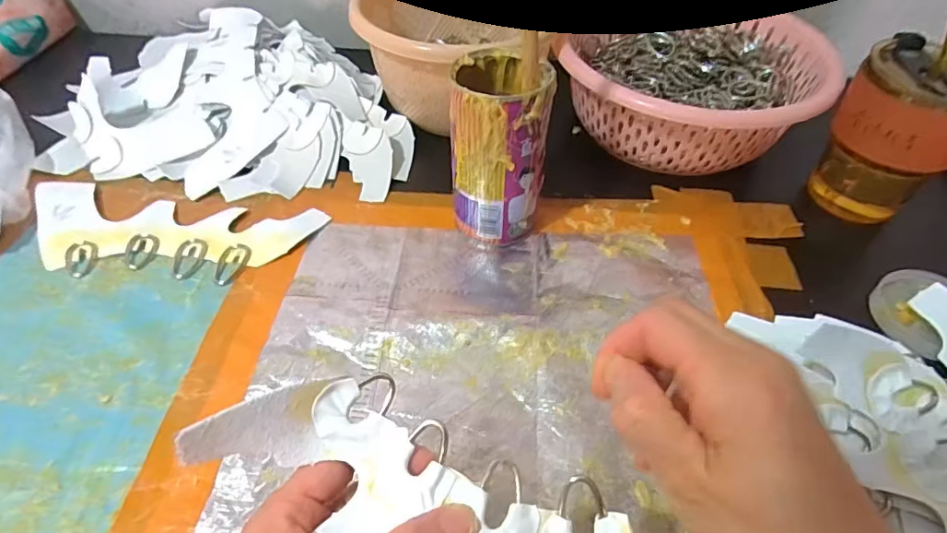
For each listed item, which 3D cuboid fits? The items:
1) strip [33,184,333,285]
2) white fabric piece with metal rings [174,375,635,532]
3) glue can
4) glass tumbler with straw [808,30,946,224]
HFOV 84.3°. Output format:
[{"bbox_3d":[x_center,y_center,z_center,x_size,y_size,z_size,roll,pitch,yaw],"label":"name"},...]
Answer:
[{"bbox_3d":[-0.228,-0.025,0.385,0.216,0.009,0.080,7,49,3],"label":"strip"},{"bbox_3d":[-0.003,0.102,0.206,0.207,0.033,0.063,30,54,3],"label":"white fabric piece with metal rings"},{"bbox_3d":[0.017,-0.081,0.362,0.064,0.114,0.070,1,49,-2],"label":"glue can"},{"bbox_3d":[0.301,-0.096,0.372,0.070,0.138,0.082,-36,59,-29],"label":"glass tumbler with straw"}]

